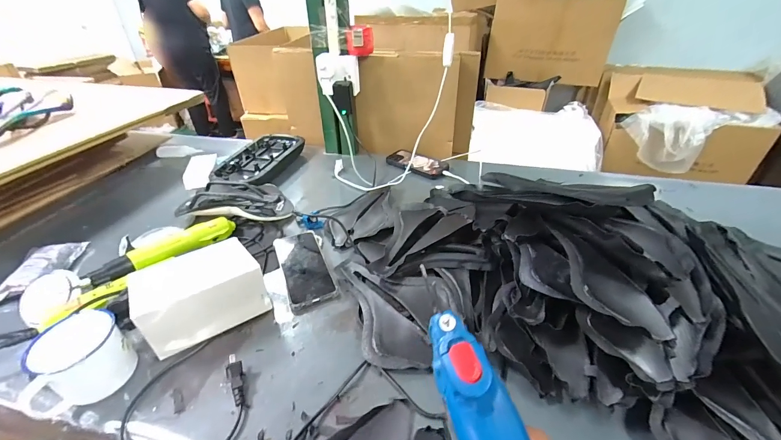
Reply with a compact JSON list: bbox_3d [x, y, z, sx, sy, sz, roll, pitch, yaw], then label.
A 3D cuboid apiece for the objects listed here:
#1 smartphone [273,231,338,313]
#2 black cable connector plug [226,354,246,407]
[{"bbox_3d":[-0.155,0.079,0.601,0.078,0.016,0.185,-15,39,-19],"label":"smartphone"},{"bbox_3d":[-0.195,0.201,0.425,0.018,0.011,0.064,-16,56,-20],"label":"black cable connector plug"}]

